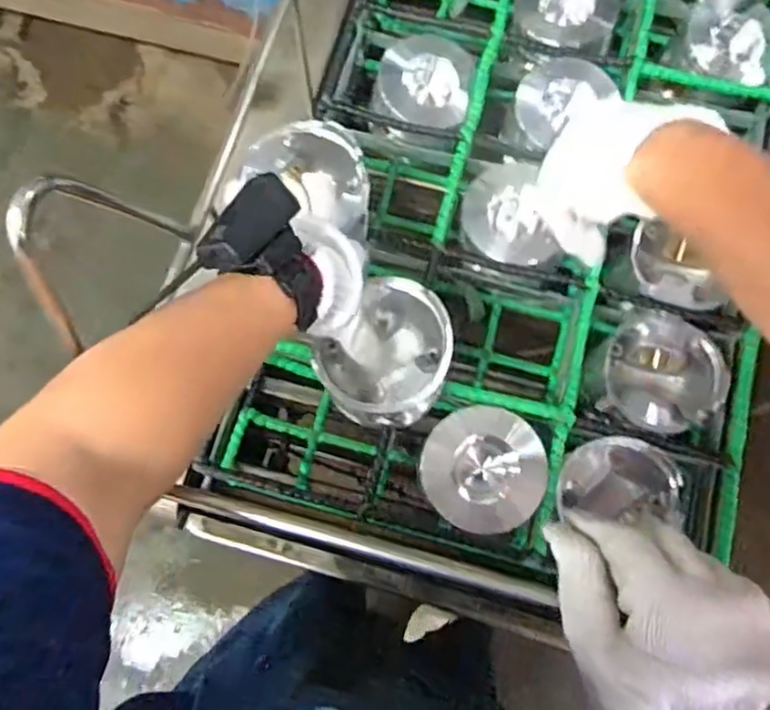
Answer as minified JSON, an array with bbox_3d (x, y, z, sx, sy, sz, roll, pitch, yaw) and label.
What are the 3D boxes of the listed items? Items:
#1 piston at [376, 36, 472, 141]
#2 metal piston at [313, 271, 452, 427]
[{"bbox_3d":[0.041,-0.291,0.719,0.106,0.070,0.098,0,76,0],"label":"piston"},{"bbox_3d":[0.003,0.002,0.550,0.097,0.097,0.108,41,79,9],"label":"metal piston"}]

